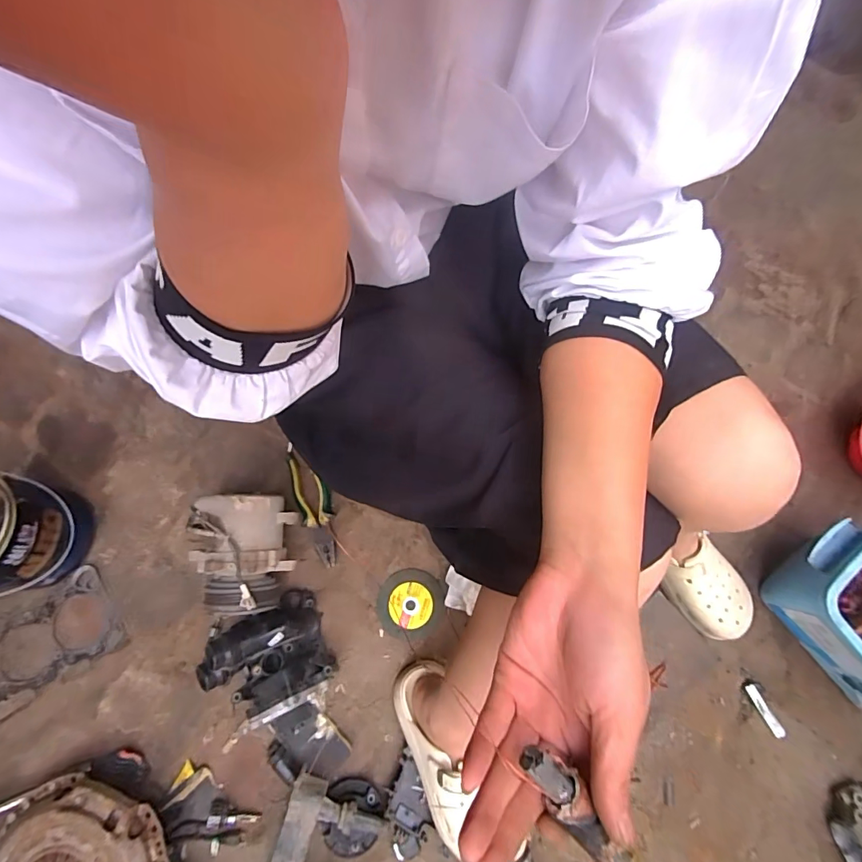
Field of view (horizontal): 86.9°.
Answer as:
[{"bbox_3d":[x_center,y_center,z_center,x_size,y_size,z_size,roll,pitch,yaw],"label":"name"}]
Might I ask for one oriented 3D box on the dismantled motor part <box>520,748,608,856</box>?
[{"bbox_3d":[0.067,0.180,0.221,0.021,0.013,0.057,-34,89,-9],"label":"dismantled motor part"}]

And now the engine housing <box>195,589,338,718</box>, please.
[{"bbox_3d":[-0.230,0.307,0.624,0.148,0.126,0.126,-24,77,-7],"label":"engine housing"}]

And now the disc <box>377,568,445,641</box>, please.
[{"bbox_3d":[-0.031,0.266,0.700,0.099,0.006,0.100,0,76,-1],"label":"disc"}]

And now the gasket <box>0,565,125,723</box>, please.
[{"bbox_3d":[-0.619,0.344,0.655,0.332,0.010,0.128,-32,80,-13],"label":"gasket"}]

